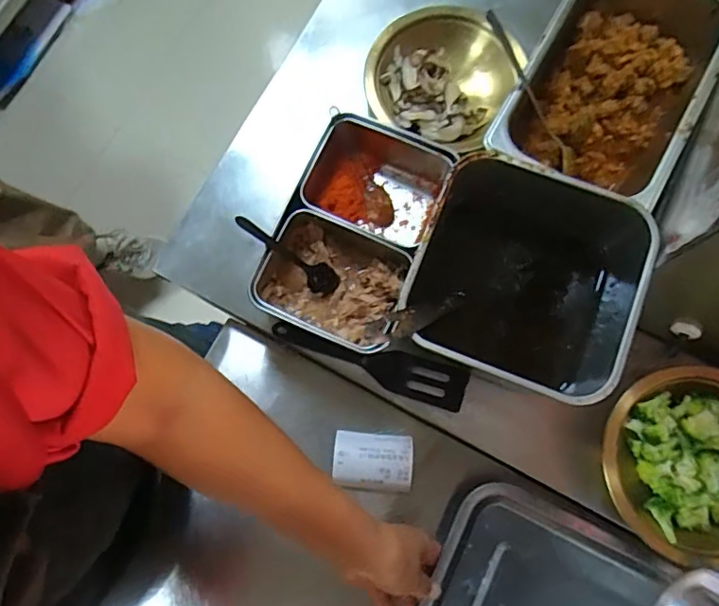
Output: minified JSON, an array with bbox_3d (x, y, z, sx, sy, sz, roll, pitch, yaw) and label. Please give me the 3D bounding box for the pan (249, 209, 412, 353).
[{"bbox_3d":[-0.026,-0.020,0.533,0.135,0.053,0.109,22,79,6],"label":"pan"}]

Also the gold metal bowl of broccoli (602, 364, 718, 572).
[{"bbox_3d":[0.314,0.148,0.493,0.154,0.055,0.175,0,78,1],"label":"gold metal bowl of broccoli"}]

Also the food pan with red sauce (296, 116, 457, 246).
[{"bbox_3d":[0.016,-0.120,0.560,0.130,0.059,0.114,24,79,6],"label":"food pan with red sauce"}]

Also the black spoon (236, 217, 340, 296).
[{"bbox_3d":[-0.068,-0.047,0.525,0.117,0.017,0.030,35,79,-21],"label":"black spoon"}]

